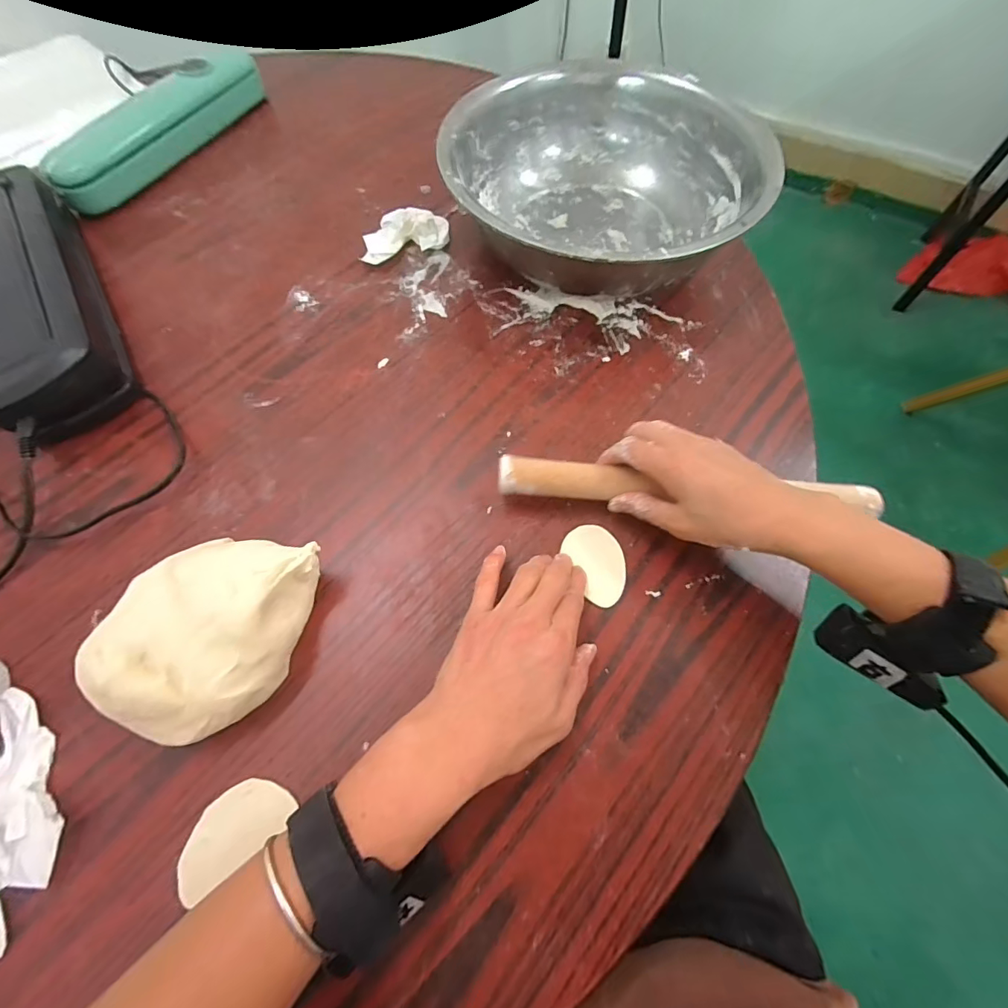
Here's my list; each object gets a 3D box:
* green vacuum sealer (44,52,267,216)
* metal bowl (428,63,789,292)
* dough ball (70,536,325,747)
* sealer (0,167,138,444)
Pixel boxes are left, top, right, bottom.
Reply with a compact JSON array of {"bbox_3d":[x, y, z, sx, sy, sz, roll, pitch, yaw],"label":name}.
[{"bbox_3d":[-0.410,-0.461,0.570,0.043,0.057,0.307,27,68,13],"label":"green vacuum sealer"},{"bbox_3d":[0.095,-0.311,0.472,0.290,0.108,0.285,0,65,1],"label":"metal bowl"},{"bbox_3d":[-0.198,0.087,0.317,0.112,0.063,0.131,9,65,5],"label":"dough ball"},{"bbox_3d":[-0.451,-0.198,0.447,0.115,0.061,0.351,-31,68,-13],"label":"sealer"}]

